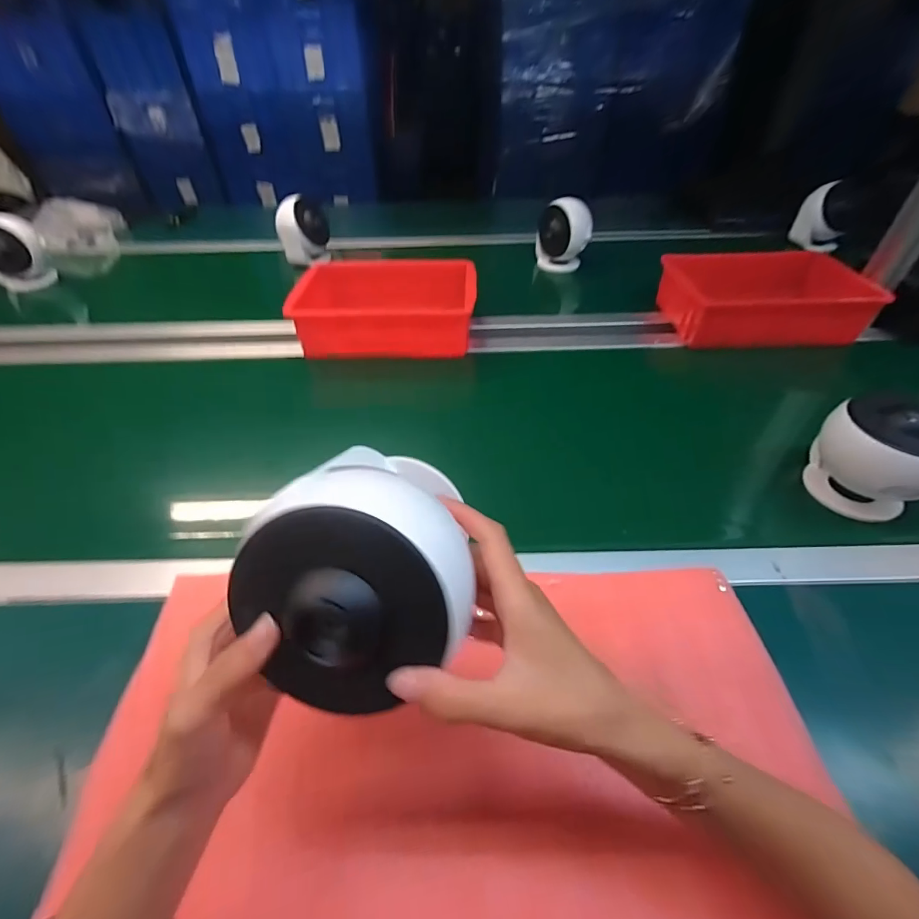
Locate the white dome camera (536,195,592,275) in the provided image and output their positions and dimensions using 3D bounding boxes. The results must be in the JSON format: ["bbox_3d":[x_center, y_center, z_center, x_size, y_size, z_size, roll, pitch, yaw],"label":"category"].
[{"bbox_3d":[0.231,-0.497,0.984,0.098,0.146,0.087,-1,44,-2],"label":"white dome camera"}]

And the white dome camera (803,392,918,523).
[{"bbox_3d":[0.423,0.005,0.455,0.081,0.116,0.103,-32,53,-29],"label":"white dome camera"}]

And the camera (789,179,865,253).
[{"bbox_3d":[0.889,-0.584,1.072,0.117,0.150,0.117,29,51,26],"label":"camera"}]

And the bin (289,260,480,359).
[{"bbox_3d":[-0.127,-0.282,0.785,0.298,0.082,0.220,-1,44,-2],"label":"bin"}]

